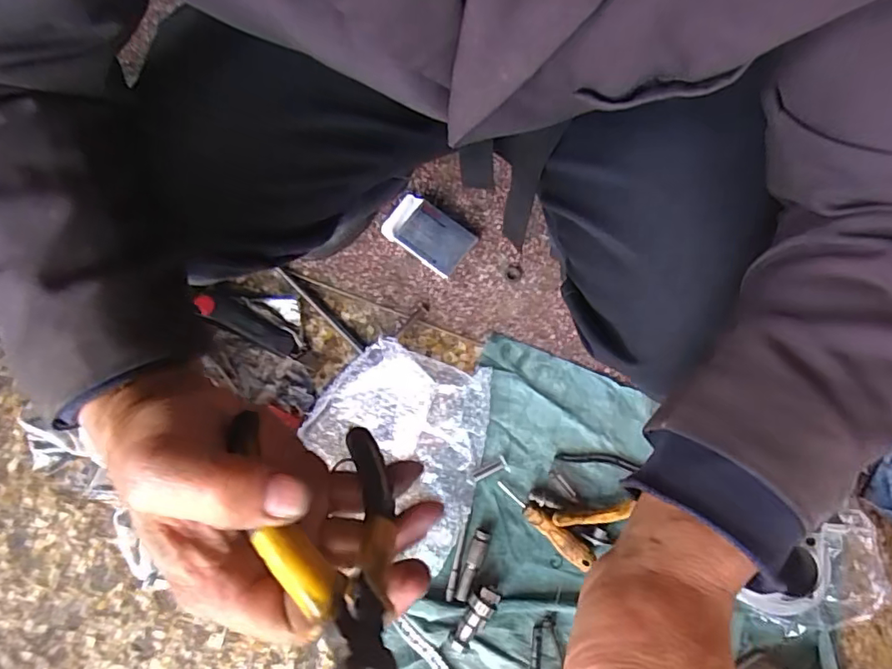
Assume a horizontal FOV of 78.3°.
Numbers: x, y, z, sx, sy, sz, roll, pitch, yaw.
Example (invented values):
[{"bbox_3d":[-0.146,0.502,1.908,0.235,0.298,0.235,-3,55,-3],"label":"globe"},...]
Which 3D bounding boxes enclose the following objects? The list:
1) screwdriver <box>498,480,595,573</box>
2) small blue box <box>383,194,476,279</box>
[{"bbox_3d":[0.116,0.217,0.636,0.129,0.024,0.028,43,81,7],"label":"screwdriver"},{"bbox_3d":[-0.023,-0.131,0.705,0.111,0.020,0.072,35,80,6],"label":"small blue box"}]

